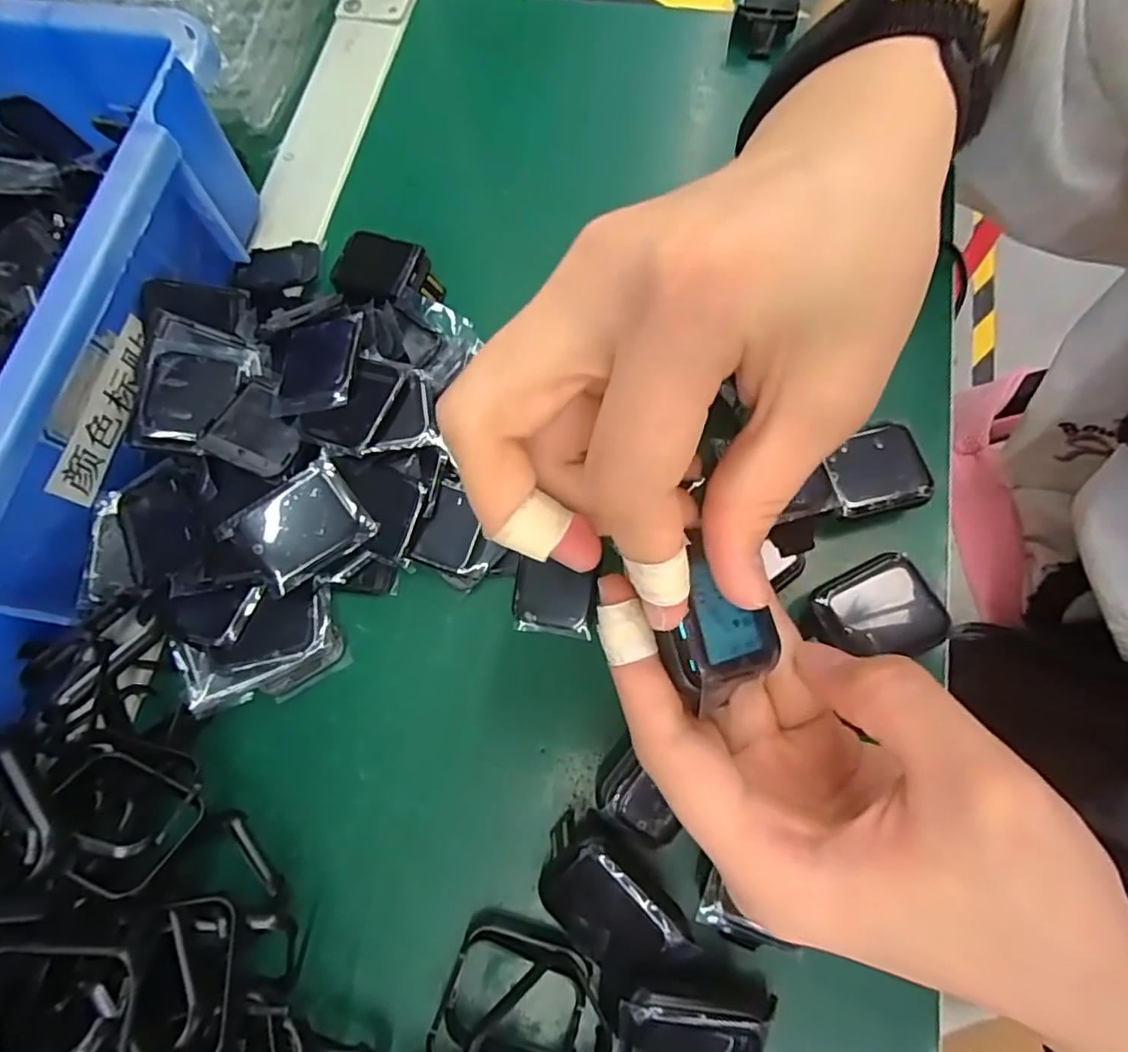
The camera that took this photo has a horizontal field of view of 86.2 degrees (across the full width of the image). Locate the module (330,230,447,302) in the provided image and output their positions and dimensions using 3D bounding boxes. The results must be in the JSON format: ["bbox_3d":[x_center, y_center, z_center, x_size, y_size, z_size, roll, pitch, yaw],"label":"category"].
[{"bbox_3d":[-0.081,-0.116,0.277,0.048,0.014,0.036,14,74,6],"label":"module"}]

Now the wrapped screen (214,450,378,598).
[{"bbox_3d":[-0.097,0.001,0.225,0.044,0.005,0.036,-40,101,-13],"label":"wrapped screen"}]

